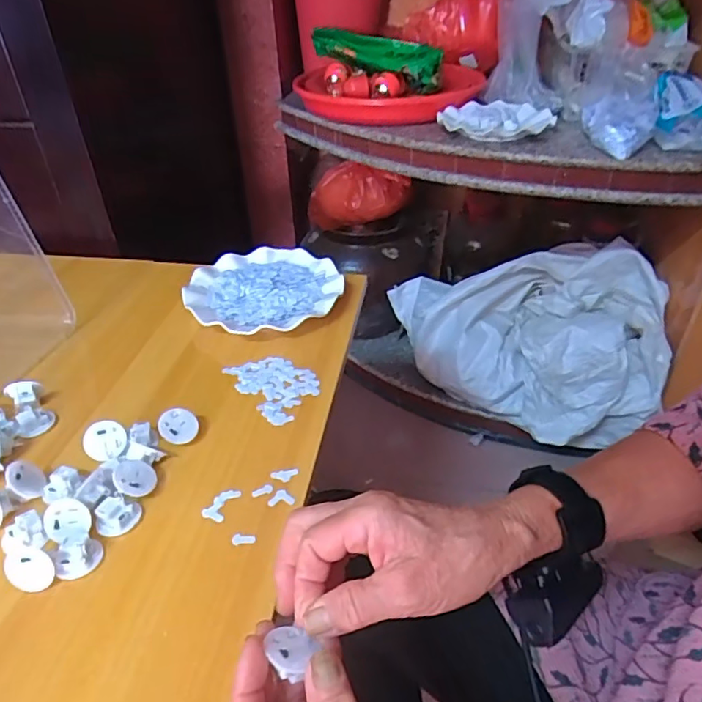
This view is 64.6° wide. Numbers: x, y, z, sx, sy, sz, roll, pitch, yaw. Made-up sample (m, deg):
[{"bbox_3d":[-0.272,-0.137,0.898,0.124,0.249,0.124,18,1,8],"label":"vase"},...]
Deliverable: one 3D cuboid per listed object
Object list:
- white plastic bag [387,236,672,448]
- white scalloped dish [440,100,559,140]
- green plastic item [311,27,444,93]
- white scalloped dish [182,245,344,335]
[{"bbox_3d":[0.327,-0.030,1.076,0.447,0.257,0.356,-2,37,0],"label":"white plastic bag"},{"bbox_3d":[0.242,-0.389,0.929,0.182,0.025,0.150,7,38,12],"label":"white scalloped dish"},{"bbox_3d":[0.043,-0.560,1.060,0.286,0.079,0.066,27,45,32],"label":"green plastic item"},{"bbox_3d":[-0.104,-0.072,0.673,0.179,0.027,0.171,-1,37,1],"label":"white scalloped dish"}]

